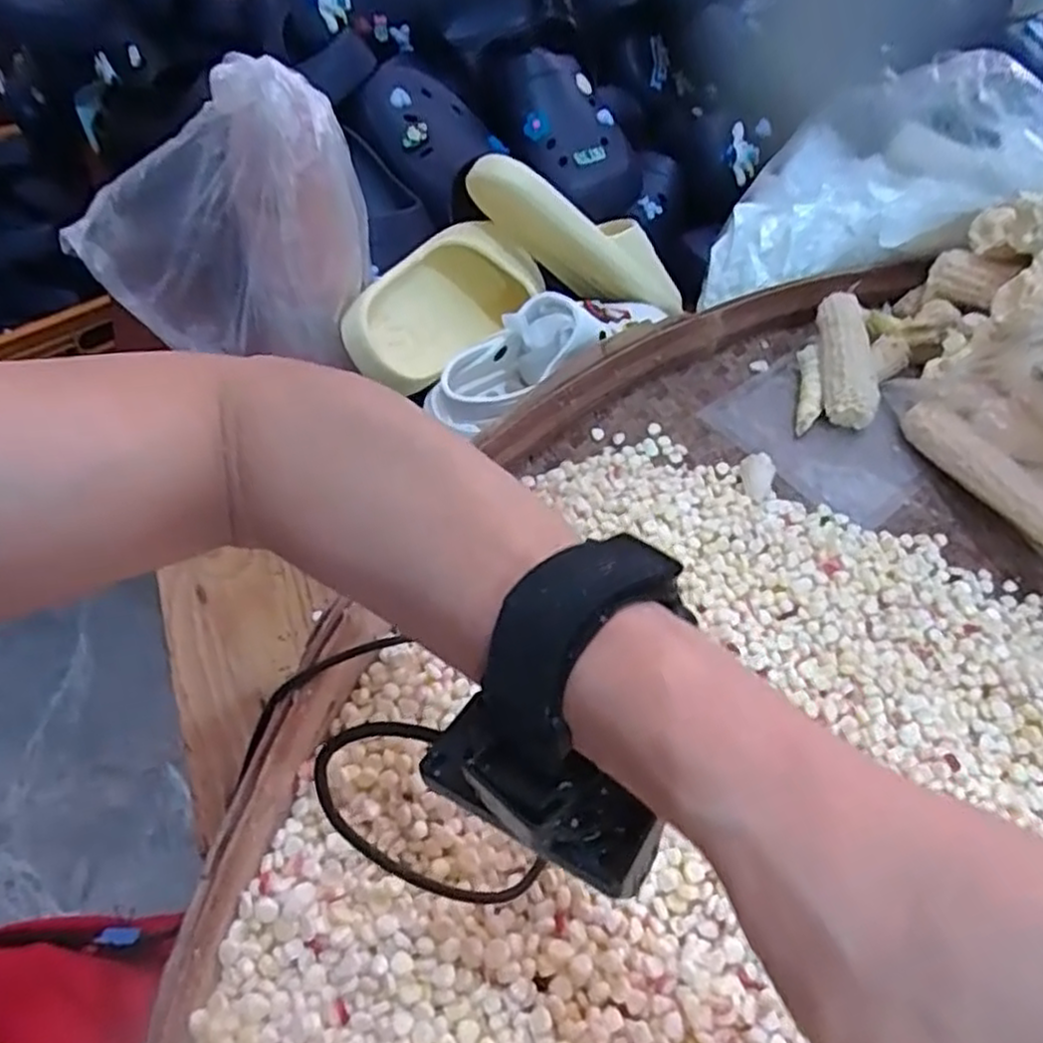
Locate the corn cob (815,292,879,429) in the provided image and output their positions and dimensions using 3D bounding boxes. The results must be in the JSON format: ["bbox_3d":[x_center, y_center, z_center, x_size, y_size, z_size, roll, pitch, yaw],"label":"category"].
[{"bbox_3d":[0.260,-0.130,0.594,0.040,0.038,0.113,4,69,0],"label":"corn cob"}]

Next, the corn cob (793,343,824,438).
[{"bbox_3d":[0.233,-0.108,0.601,0.018,0.017,0.088,10,61,6],"label":"corn cob"}]

